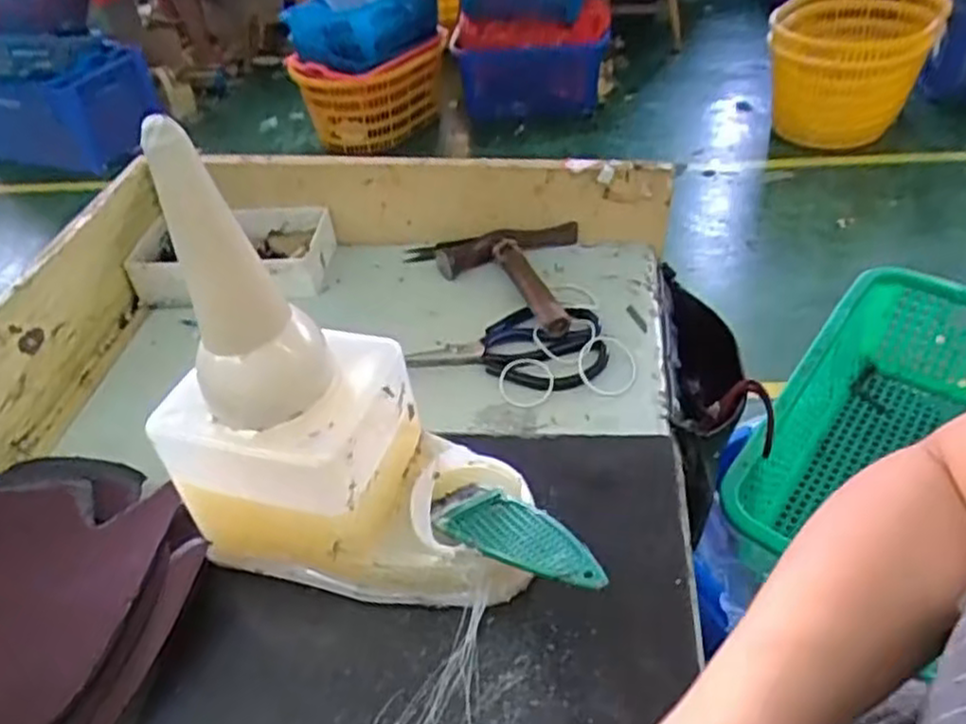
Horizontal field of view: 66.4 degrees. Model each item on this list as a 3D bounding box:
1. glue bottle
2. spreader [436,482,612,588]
[{"bbox_3d":[-0.078,0.018,0.396,0.195,0.252,0.100,3,42,9],"label":"glue bottle"},{"bbox_3d":[0.017,0.093,0.403,0.038,0.006,0.131,-33,26,-28],"label":"spreader"}]

